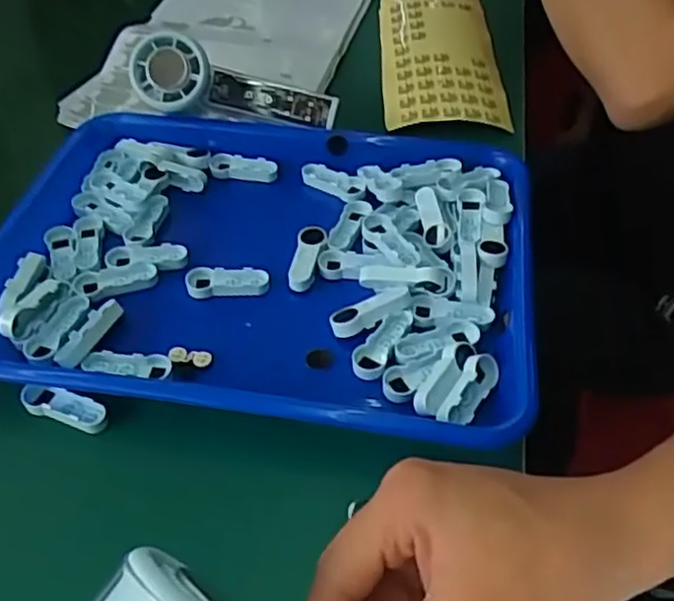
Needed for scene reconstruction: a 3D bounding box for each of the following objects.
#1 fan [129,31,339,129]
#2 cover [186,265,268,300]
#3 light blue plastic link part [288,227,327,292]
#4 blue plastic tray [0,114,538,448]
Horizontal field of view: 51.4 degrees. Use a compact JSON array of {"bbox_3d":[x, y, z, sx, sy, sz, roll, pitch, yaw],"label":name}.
[{"bbox_3d":[-0.078,-0.154,0.527,0.150,0.052,0.028,17,12,-14],"label":"fan"},{"bbox_3d":[-0.068,-0.012,0.440,0.050,0.011,0.020,-4,47,-2],"label":"cover"},{"bbox_3d":[-0.019,-0.026,0.451,0.019,0.015,0.048,6,47,7],"label":"light blue plastic link part"},{"bbox_3d":[-0.050,-0.030,0.443,0.338,0.038,0.252,6,47,8],"label":"blue plastic tray"}]

